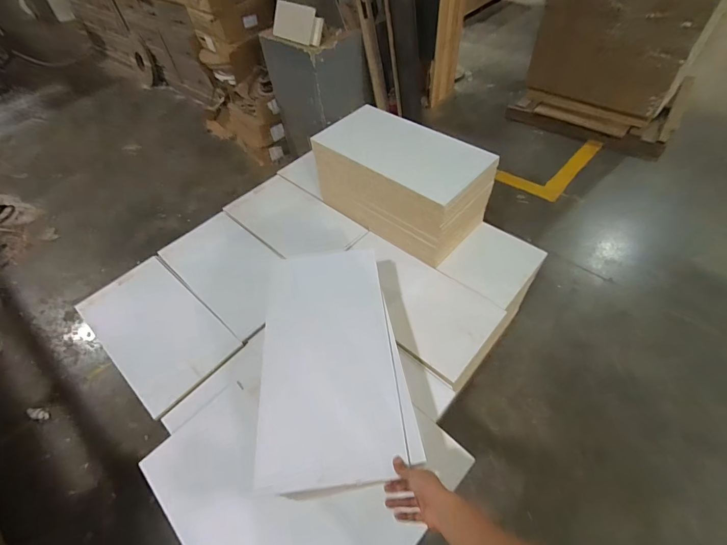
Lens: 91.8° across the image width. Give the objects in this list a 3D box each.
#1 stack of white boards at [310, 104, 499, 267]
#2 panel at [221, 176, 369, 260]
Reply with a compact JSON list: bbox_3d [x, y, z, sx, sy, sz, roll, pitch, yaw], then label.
[{"bbox_3d":[0.123,-0.332,1.291,0.597,0.307,0.285,33,62,23],"label":"stack of white boards"},{"bbox_3d":[-0.285,-0.215,1.429,0.522,0.021,0.294,35,65,21],"label":"panel"}]

